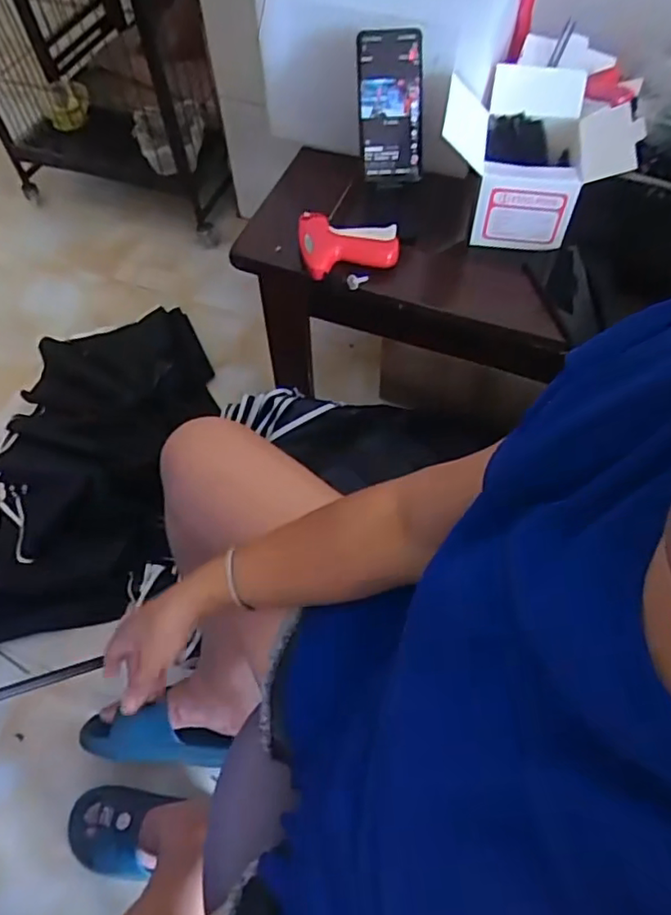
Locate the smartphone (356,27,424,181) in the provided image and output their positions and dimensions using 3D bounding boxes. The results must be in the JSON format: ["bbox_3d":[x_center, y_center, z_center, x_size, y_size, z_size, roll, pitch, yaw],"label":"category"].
[{"bbox_3d":[0.063,-0.393,0.676,0.070,0.146,0.017,-3,24,5],"label":"smartphone"}]

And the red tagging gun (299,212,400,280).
[{"bbox_3d":[0.016,-0.264,0.729,0.112,0.024,0.090,-9,59,-4],"label":"red tagging gun"}]

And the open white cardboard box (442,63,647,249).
[{"bbox_3d":[0.226,-0.347,0.706,0.201,0.113,0.161,4,59,4],"label":"open white cardboard box"}]

